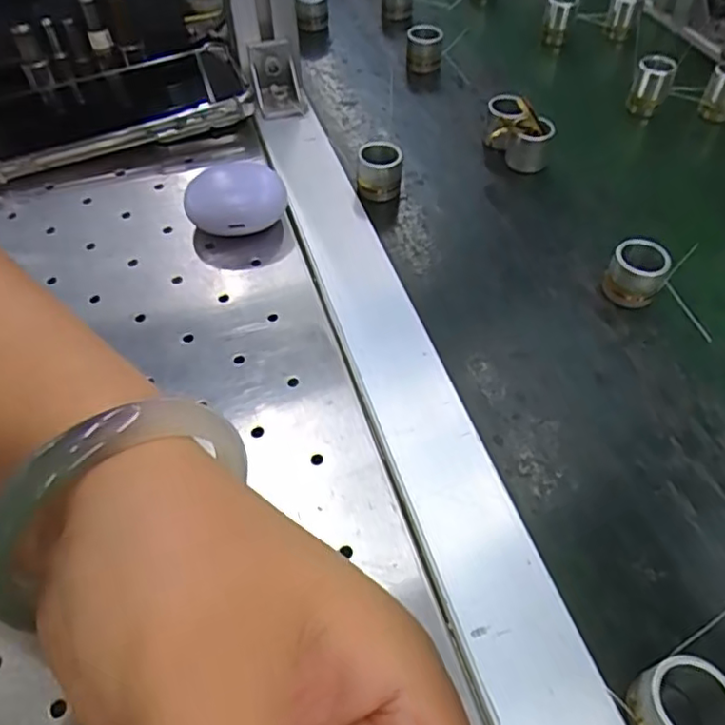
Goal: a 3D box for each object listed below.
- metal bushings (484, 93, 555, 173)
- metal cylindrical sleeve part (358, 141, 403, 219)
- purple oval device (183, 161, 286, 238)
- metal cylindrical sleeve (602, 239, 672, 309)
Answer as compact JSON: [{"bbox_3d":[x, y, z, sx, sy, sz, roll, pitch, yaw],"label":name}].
[{"bbox_3d":[0.092,-0.137,0.375,0.036,0.036,0.033,3,50,1],"label":"metal bushings"},{"bbox_3d":[0.010,-0.106,0.353,0.024,0.025,0.027,4,50,1],"label":"metal cylindrical sleeve part"},{"bbox_3d":[-0.067,-0.085,0.337,0.050,0.026,0.036,-25,55,-21],"label":"purple oval device"},{"bbox_3d":[0.133,-0.043,0.304,0.026,0.027,0.019,28,55,20],"label":"metal cylindrical sleeve"}]

